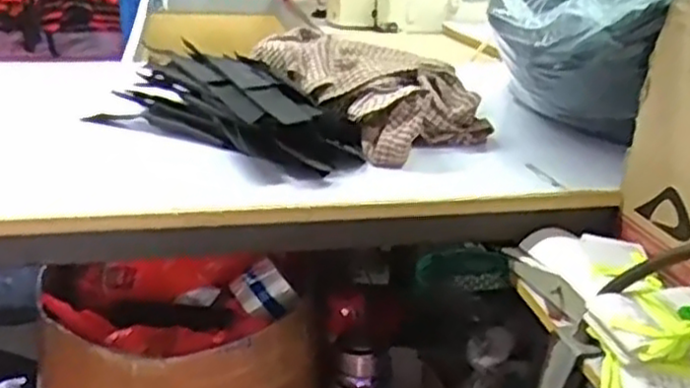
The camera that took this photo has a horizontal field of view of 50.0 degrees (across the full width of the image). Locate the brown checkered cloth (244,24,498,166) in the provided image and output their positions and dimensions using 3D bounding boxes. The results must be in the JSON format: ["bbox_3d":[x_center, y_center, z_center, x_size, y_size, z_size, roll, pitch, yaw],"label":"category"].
[{"bbox_3d":[0.021,-0.144,0.973,0.186,0.088,0.364,-12,26,-33],"label":"brown checkered cloth"}]

